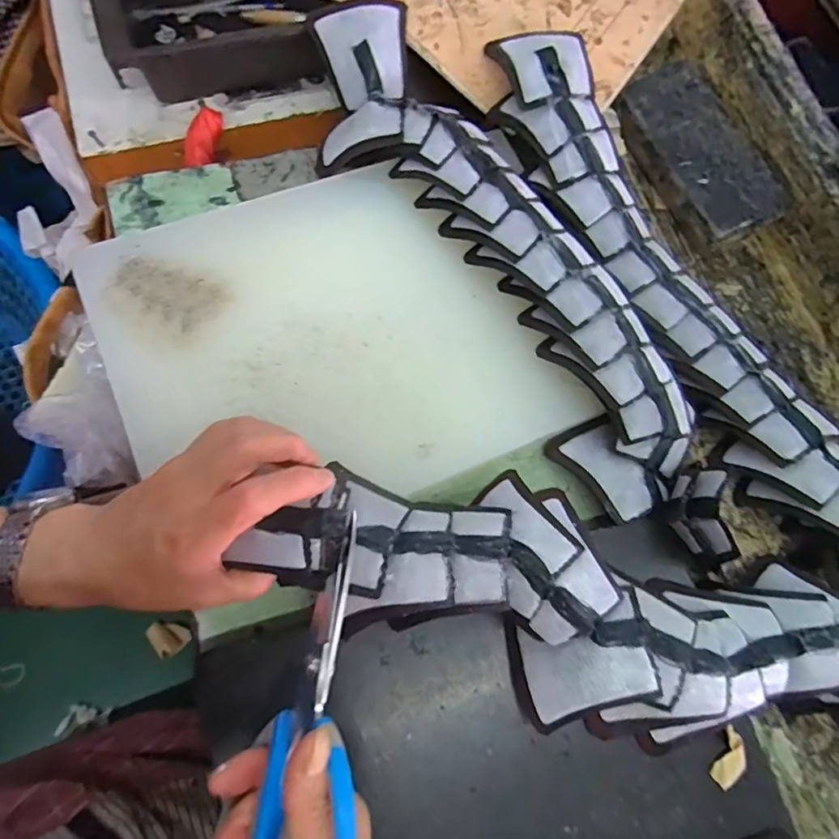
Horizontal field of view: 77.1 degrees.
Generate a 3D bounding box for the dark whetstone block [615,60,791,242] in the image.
[{"bbox_3d":[0.237,-0.226,0.449,0.076,0.027,0.161,-22,76,-13],"label":"dark whetstone block"}]

